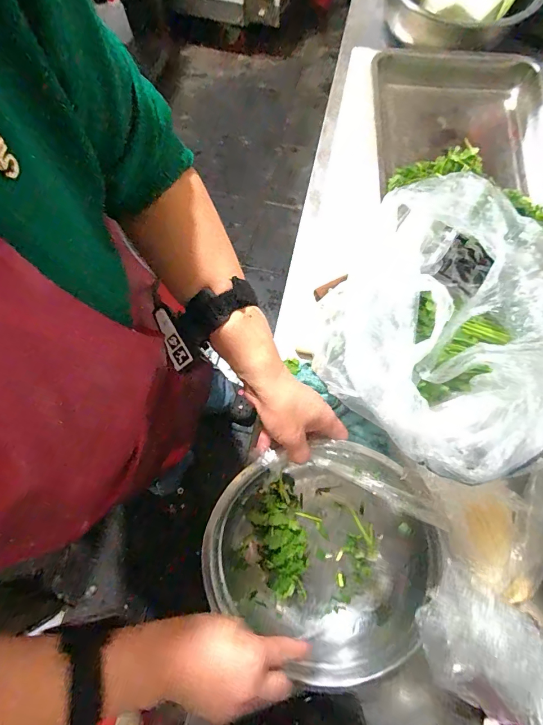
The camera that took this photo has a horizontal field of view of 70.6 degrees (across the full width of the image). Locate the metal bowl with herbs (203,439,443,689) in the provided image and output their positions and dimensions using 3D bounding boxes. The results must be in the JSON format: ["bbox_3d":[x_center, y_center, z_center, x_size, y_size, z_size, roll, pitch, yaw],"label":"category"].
[{"bbox_3d":[0.057,0.210,0.438,0.231,0.115,0.221,1,73,-2],"label":"metal bowl with herbs"}]

